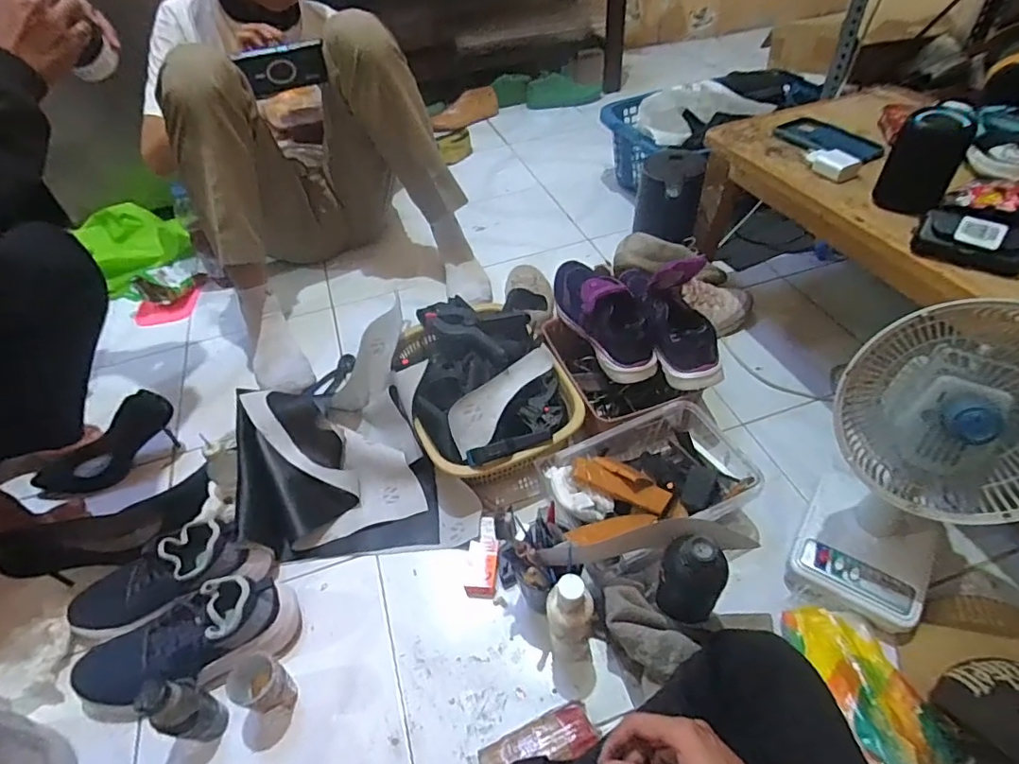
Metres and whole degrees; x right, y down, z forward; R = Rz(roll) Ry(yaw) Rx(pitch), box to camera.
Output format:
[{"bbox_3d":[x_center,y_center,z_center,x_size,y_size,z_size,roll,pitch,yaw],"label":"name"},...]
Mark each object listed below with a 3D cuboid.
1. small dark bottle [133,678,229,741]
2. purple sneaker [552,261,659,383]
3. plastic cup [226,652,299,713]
[{"bbox_3d":[-0.346,0.353,0.578,0.040,0.121,0.047,10,49,15],"label":"small dark bottle"},{"bbox_3d":[0.138,-0.119,0.860,0.085,0.098,0.258,-18,48,-11],"label":"purple sneaker"},{"bbox_3d":[-0.273,0.341,0.601,0.056,0.077,0.047,14,50,18],"label":"plastic cup"}]

